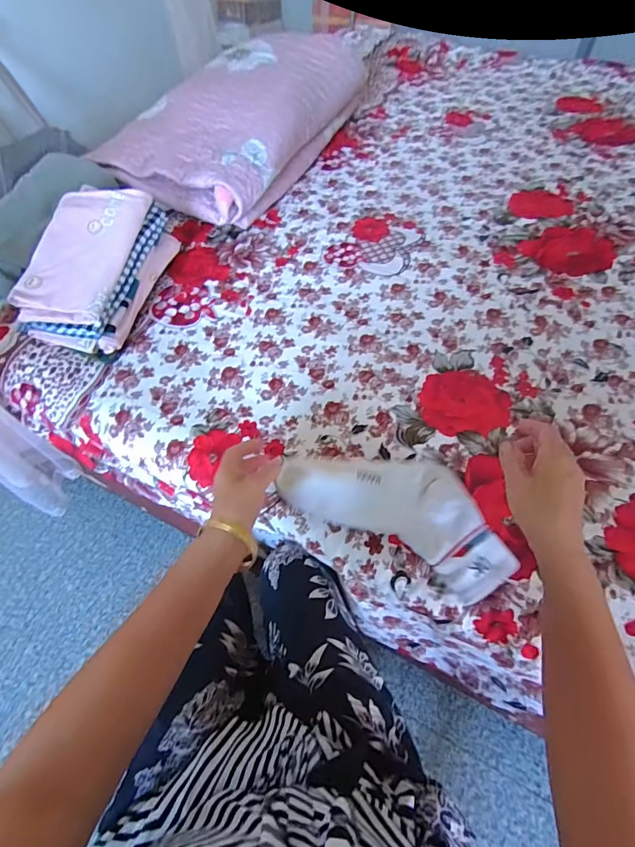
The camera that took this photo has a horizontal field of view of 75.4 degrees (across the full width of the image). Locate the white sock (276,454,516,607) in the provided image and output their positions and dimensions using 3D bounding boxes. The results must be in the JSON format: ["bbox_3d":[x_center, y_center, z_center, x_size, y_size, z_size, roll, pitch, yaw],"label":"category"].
[{"bbox_3d":[0.091,0.094,0.476,0.263,0.052,0.117,22,59,12],"label":"white sock"}]

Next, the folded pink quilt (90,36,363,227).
[{"bbox_3d":[-0.149,-0.754,1.006,0.340,0.145,0.754,19,59,14],"label":"folded pink quilt"}]

